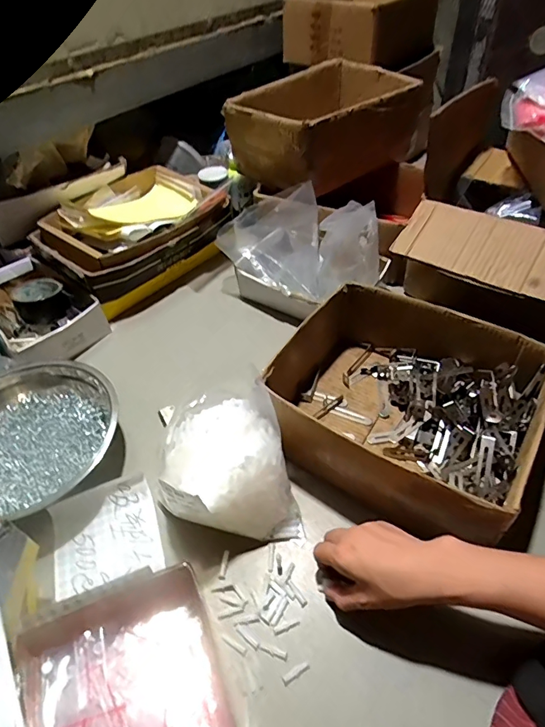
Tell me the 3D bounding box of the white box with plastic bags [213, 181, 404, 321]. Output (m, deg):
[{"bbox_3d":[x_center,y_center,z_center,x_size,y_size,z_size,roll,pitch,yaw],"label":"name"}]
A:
[{"bbox_3d":[0.041,-0.209,0.800,0.306,0.158,0.172,26,54,25],"label":"white box with plastic bags"}]

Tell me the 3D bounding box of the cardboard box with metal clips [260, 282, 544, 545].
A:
[{"bbox_3d":[0.168,0.048,0.592,0.310,0.123,0.263,24,53,24],"label":"cardboard box with metal clips"}]

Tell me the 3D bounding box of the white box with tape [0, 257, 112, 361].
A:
[{"bbox_3d":[-0.426,-0.097,0.804,0.257,0.066,0.151,35,58,30],"label":"white box with tape"}]

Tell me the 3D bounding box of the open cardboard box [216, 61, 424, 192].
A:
[{"bbox_3d":[0.101,-0.479,0.897,0.255,0.134,0.334,32,57,29],"label":"open cardboard box"}]

